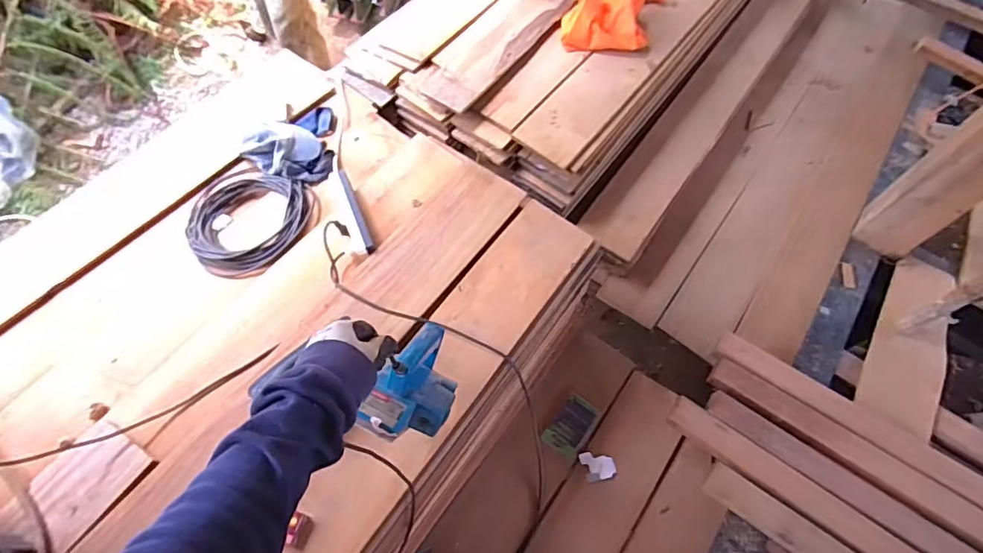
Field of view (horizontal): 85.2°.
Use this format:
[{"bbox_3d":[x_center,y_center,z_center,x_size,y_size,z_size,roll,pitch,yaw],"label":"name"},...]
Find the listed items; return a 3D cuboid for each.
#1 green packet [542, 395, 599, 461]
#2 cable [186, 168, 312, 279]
[{"bbox_3d":[0.211,0.392,1.403,0.093,0.013,0.155,34,65,13],"label":"green packet"},{"bbox_3d":[-0.608,-0.137,1.317,0.295,0.031,0.295,2,62,-3],"label":"cable"}]

